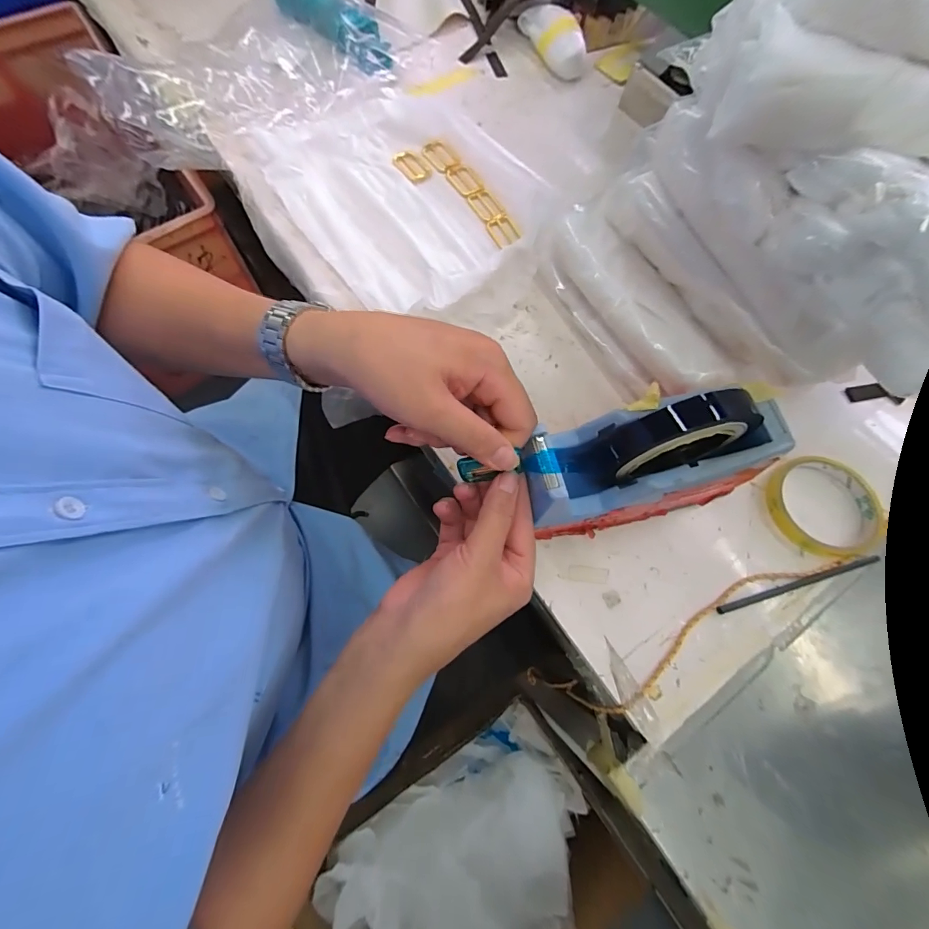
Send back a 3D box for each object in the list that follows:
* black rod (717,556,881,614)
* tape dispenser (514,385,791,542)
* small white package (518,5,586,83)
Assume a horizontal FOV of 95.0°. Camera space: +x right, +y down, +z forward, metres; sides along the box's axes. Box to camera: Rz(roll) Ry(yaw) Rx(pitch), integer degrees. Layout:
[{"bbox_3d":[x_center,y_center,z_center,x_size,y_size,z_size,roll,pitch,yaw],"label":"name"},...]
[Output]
[{"bbox_3d":[0.279,0.098,0.351,0.150,0.004,0.006,-15,72,-5],"label":"black rod"},{"bbox_3d":[0.133,-0.002,0.325,0.190,0.116,0.078,-11,71,-6],"label":"tape dispenser"},{"bbox_3d":[0.121,-0.574,0.572,0.049,0.030,0.110,-25,73,-11],"label":"small white package"}]

